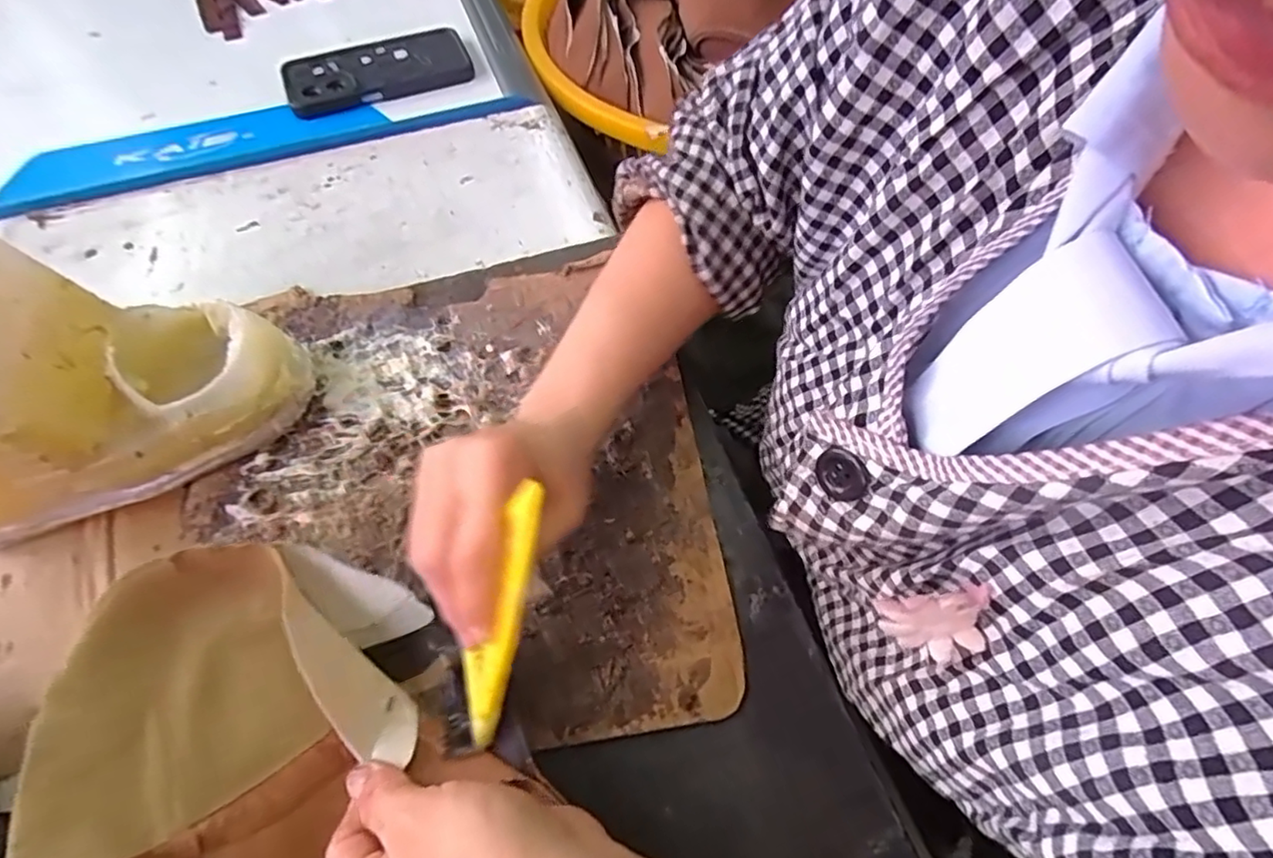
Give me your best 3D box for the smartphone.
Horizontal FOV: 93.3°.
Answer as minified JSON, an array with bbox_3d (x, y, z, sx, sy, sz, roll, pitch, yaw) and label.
[{"bbox_3d":[-0.239,-0.332,0.557,0.163,0.011,0.076,-21,75,-12],"label":"smartphone"}]

